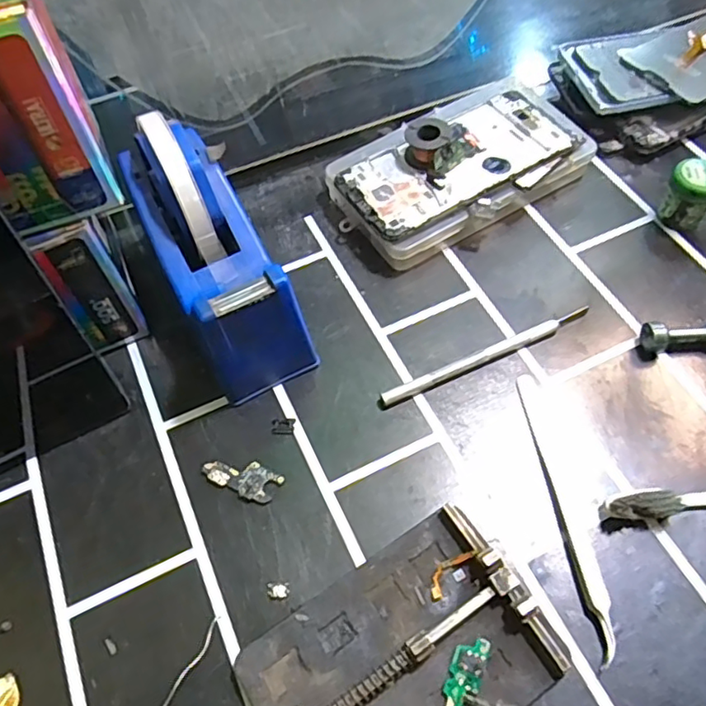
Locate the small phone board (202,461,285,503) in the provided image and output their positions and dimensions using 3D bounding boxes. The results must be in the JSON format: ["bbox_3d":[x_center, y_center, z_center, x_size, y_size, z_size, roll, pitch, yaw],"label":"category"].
[{"bbox_3d":[-0.060,0.066,0.322,0.042,0.004,0.020,23,61,16],"label":"small phone board"}]

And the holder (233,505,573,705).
[{"bbox_3d":[0.022,0.134,0.264,0.127,0.017,0.087,-30,61,-16],"label":"holder"}]

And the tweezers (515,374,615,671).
[{"bbox_3d":[0.109,0.075,0.307,0.011,0.006,0.146,-8,57,-2],"label":"tweezers"}]

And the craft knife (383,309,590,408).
[{"bbox_3d":[0.080,0.001,0.354,0.137,0.008,0.008,-23,59,-11],"label":"craft knife"}]

